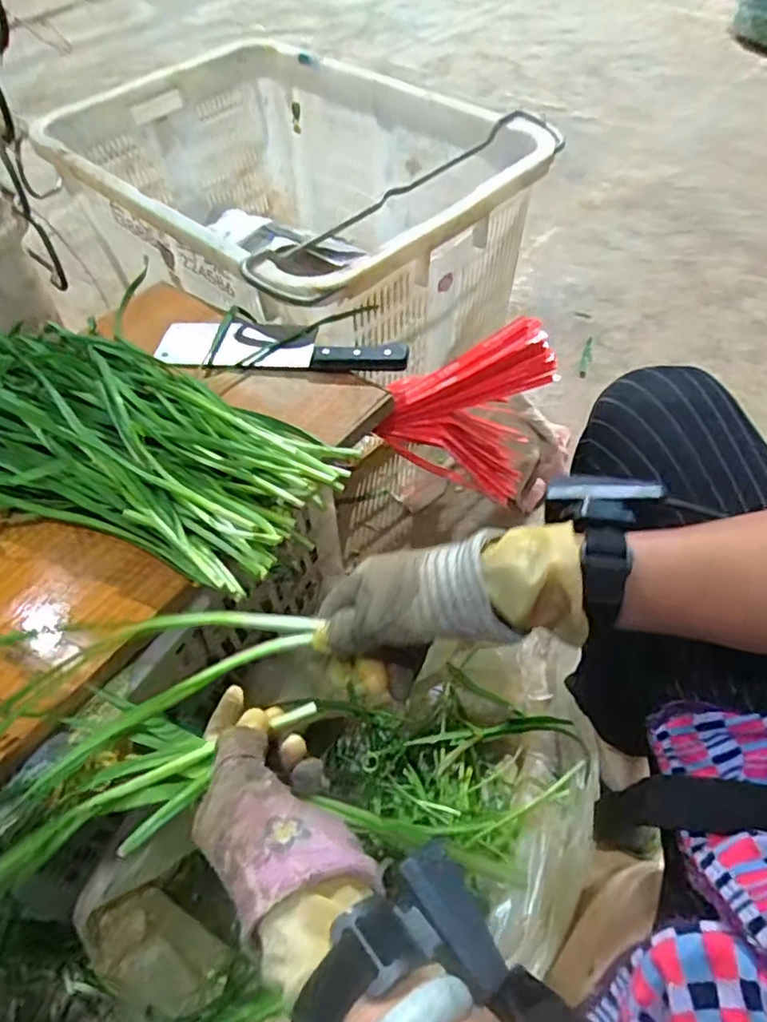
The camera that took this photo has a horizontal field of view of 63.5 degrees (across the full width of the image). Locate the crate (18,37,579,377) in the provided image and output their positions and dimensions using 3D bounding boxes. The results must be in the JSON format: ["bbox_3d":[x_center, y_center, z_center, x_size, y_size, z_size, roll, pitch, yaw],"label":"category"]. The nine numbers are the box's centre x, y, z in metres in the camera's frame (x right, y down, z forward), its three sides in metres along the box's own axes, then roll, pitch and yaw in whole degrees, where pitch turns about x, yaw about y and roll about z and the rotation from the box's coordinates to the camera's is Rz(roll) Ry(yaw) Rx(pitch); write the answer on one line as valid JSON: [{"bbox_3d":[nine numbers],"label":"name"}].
[{"bbox_3d":[-0.154,-0.455,0.971,0.711,0.273,0.478,36,63,26],"label":"crate"}]

